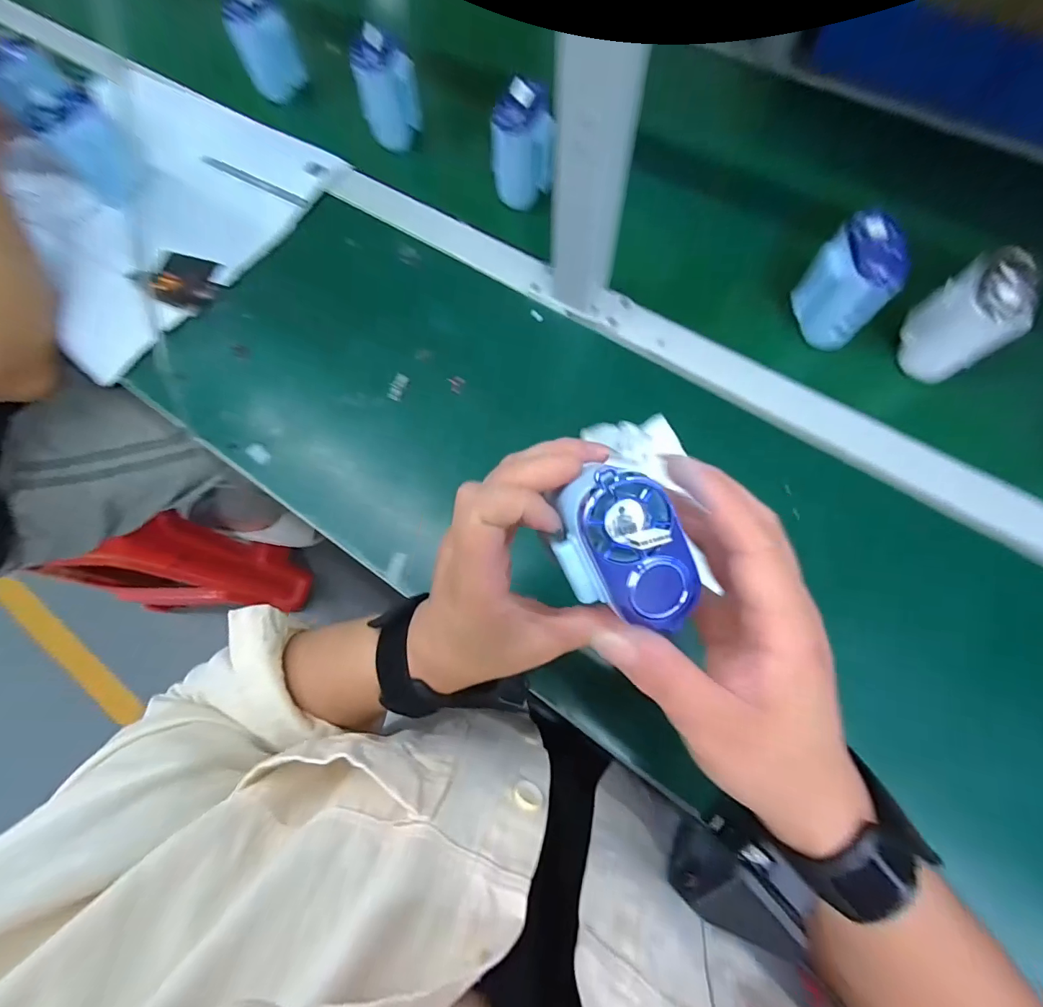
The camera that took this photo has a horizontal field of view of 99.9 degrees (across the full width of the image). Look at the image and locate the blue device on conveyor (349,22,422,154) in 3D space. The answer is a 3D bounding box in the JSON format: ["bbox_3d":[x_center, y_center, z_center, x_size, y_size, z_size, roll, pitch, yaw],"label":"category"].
[{"bbox_3d":[-0.142,-0.451,0.486,0.054,0.099,0.051,10,73,5],"label":"blue device on conveyor"}]

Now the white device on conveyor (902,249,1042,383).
[{"bbox_3d":[0.364,-0.149,0.360,0.053,0.081,0.063,-33,74,-8],"label":"white device on conveyor"}]

